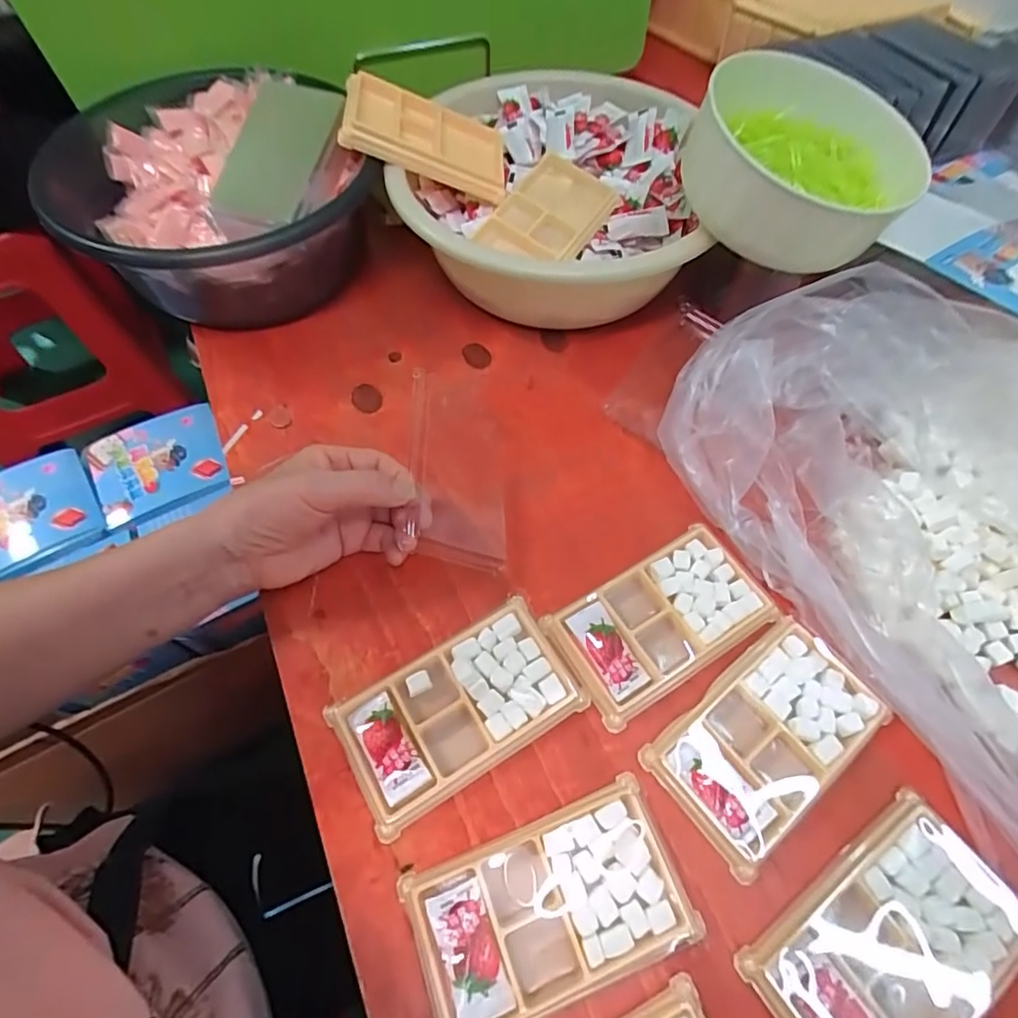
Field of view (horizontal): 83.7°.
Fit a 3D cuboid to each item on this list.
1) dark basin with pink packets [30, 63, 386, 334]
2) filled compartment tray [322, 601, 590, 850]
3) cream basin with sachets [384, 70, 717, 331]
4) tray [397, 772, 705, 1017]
[{"bbox_3d":[-0.241,-0.260,0.490,0.238,0.115,0.230,0,61,0],"label":"dark basin with pink packets"},{"bbox_3d":[-0.030,0.119,0.338,0.137,0.012,0.076,-28,65,-15],"label":"filled compartment tray"},{"bbox_3d":[0.040,-0.264,0.504,0.246,0.093,0.269,12,62,6],"label":"cream basin with sachets"},{"bbox_3d":[0.021,0.205,0.290,0.134,0.011,0.078,-20,63,-10],"label":"tray"}]

